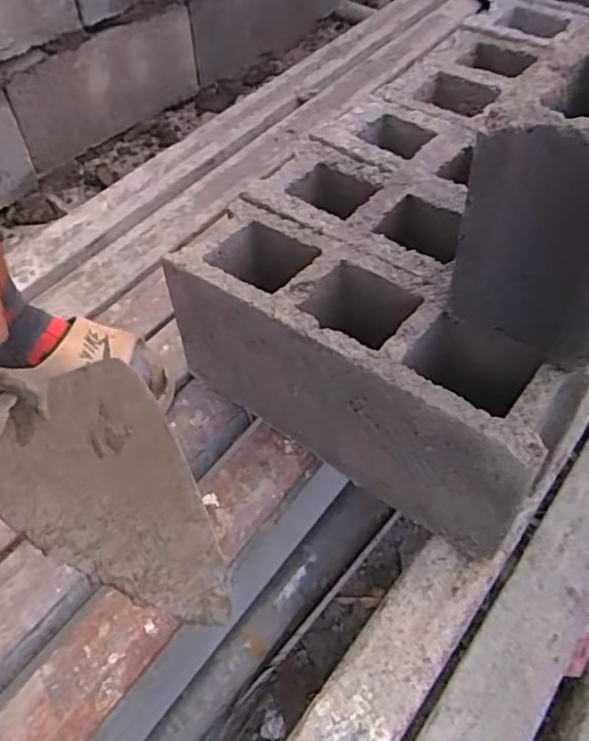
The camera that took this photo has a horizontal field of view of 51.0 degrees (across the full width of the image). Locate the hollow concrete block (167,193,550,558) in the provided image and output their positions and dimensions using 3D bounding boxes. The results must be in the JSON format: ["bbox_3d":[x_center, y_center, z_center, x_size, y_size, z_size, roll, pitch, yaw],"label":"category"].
[{"bbox_3d":[0.061,0.005,0.629,0.388,0.194,0.122,31,58,22],"label":"hollow concrete block"}]

